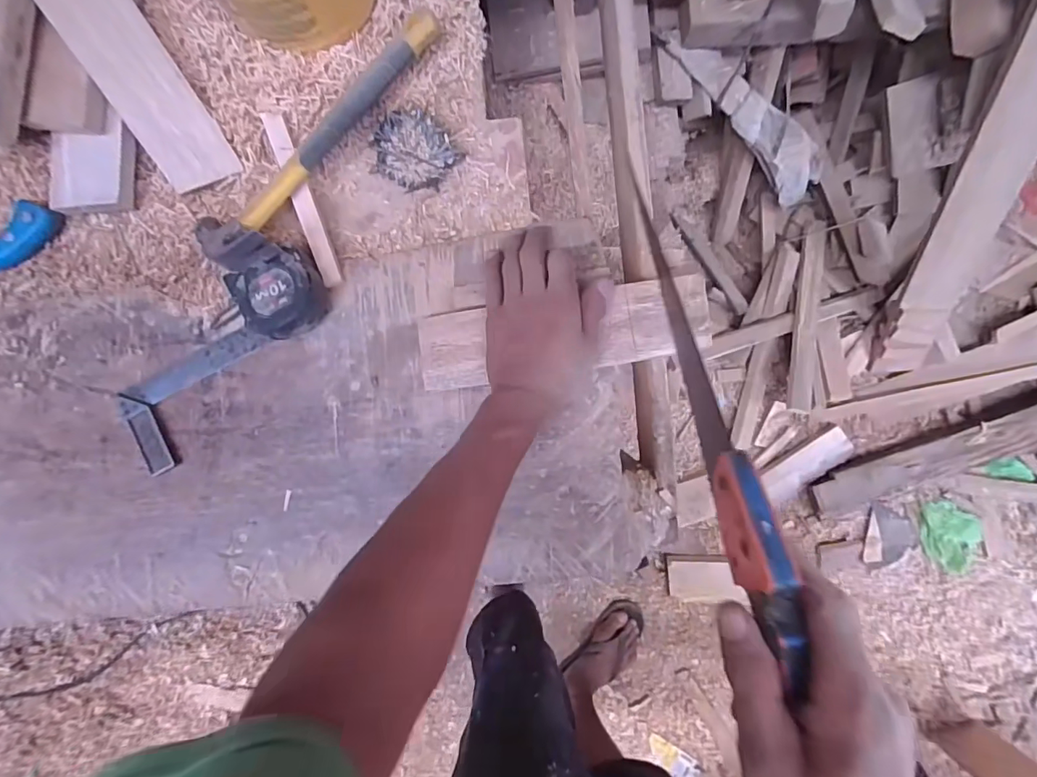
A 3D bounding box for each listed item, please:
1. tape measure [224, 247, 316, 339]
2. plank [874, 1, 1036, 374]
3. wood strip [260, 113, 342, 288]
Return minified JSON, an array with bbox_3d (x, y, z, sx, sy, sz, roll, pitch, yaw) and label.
[{"bbox_3d":[-0.236,-0.091,0.493,0.076,0.044,0.079,-27,83,2],"label":"tape measure"},{"bbox_3d":[0.724,-0.260,0.793,0.099,0.675,0.050,-17,49,6],"label":"plank"},{"bbox_3d":[-0.223,-0.196,0.507,0.020,0.013,0.188,-21,83,3],"label":"wood strip"}]

